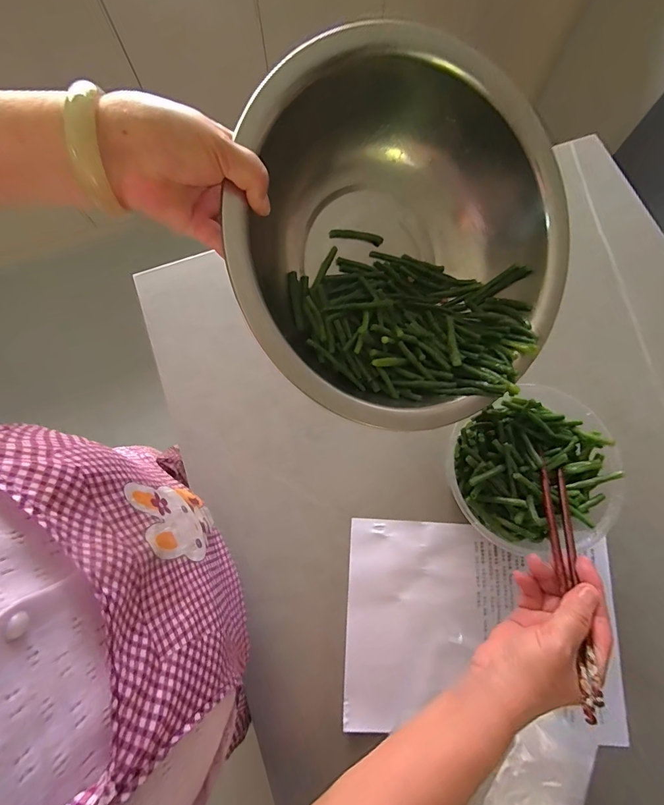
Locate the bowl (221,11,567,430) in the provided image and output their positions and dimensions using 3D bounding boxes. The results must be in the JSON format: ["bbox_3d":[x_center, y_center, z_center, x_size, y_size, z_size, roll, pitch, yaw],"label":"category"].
[{"bbox_3d":[0.061,-0.138,0.364,0.306,0.115,0.306,-2,97,-18],"label":"bowl"}]

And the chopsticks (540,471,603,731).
[{"bbox_3d":[0.202,0.148,0.330,0.024,0.009,0.196,10,55,2],"label":"chopsticks"}]

